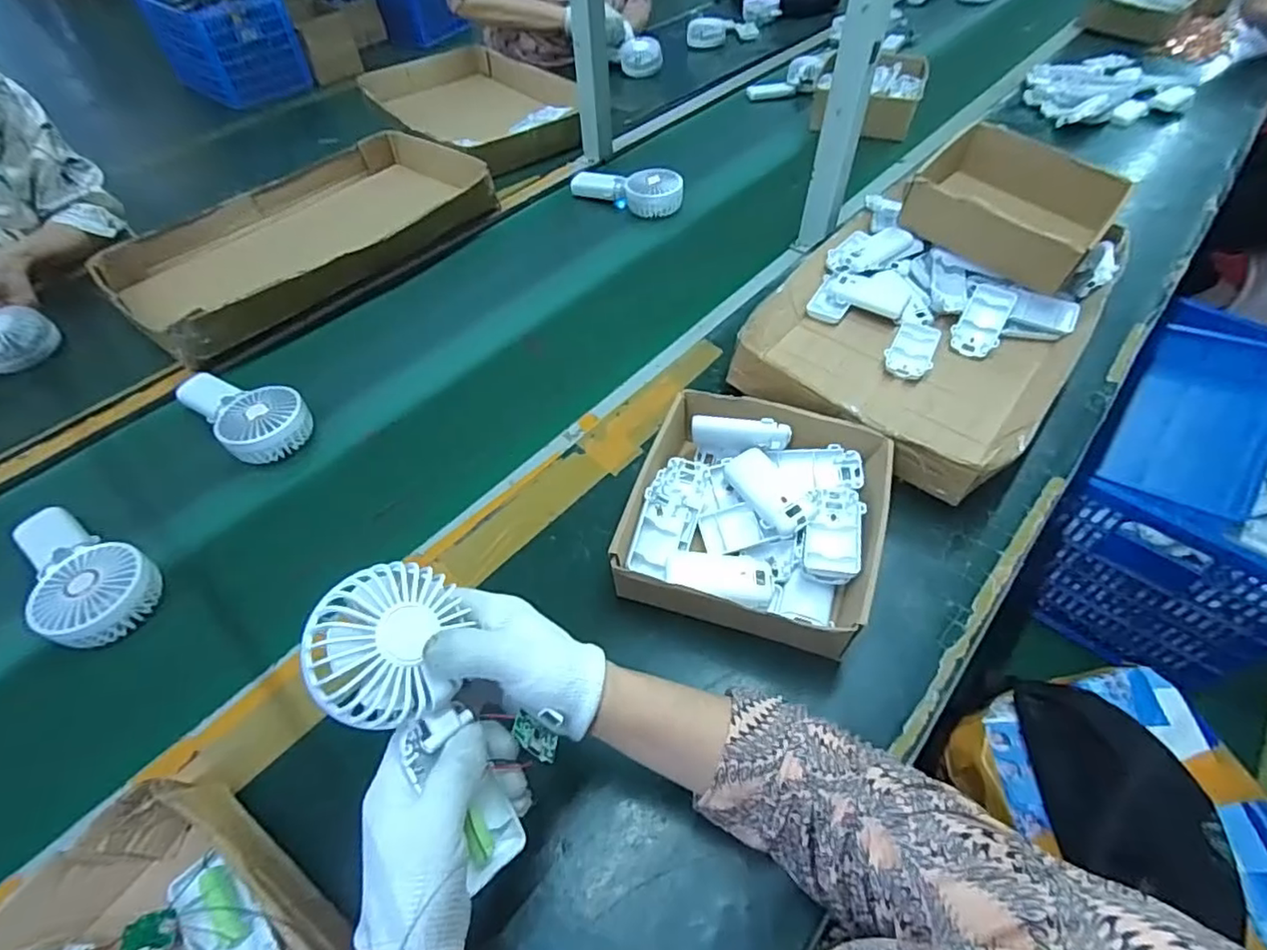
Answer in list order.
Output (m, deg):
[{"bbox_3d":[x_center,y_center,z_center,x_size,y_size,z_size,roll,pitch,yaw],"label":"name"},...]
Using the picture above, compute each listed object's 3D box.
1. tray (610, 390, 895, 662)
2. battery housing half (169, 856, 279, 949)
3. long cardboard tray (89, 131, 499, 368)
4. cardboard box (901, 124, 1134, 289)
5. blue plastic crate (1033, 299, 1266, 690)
[{"bbox_3d":[0.113,0.035,0.559,0.214,0.067,0.216,12,55,13],"label":"tray"},{"bbox_3d":[-0.266,0.294,0.392,0.040,0.023,0.094,-37,59,-22],"label":"battery housing half"},{"bbox_3d":[-0.481,-0.366,0.911,0.332,0.076,0.521,34,62,26],"label":"long cardboard tray"},{"bbox_3d":[0.471,-0.344,0.768,0.215,0.080,0.182,32,61,25],"label":"cardboard box"},{"bbox_3d":[1.140,0.031,1.227,0.401,0.401,0.635,32,61,25],"label":"blue plastic crate"}]

